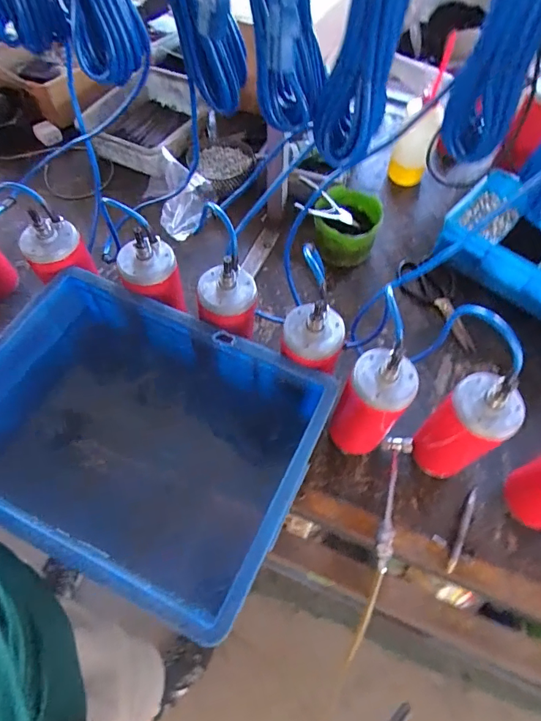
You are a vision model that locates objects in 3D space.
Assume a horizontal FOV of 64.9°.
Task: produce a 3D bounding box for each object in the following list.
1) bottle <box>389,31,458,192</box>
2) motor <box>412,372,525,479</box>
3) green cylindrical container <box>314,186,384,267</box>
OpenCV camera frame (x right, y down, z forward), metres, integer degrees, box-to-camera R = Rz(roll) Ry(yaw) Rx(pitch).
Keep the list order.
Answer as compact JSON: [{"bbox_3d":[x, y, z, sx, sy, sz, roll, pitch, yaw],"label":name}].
[{"bbox_3d":[0.284,-0.445,0.805,0.071,0.248,0.075,19,61,9],"label":"bottle"},{"bbox_3d":[0.235,0.090,0.532,0.081,0.189,0.079,-38,68,-21],"label":"motor"},{"bbox_3d":[0.135,-0.245,0.762,0.118,0.067,0.125,19,61,9],"label":"green cylindrical container"}]

